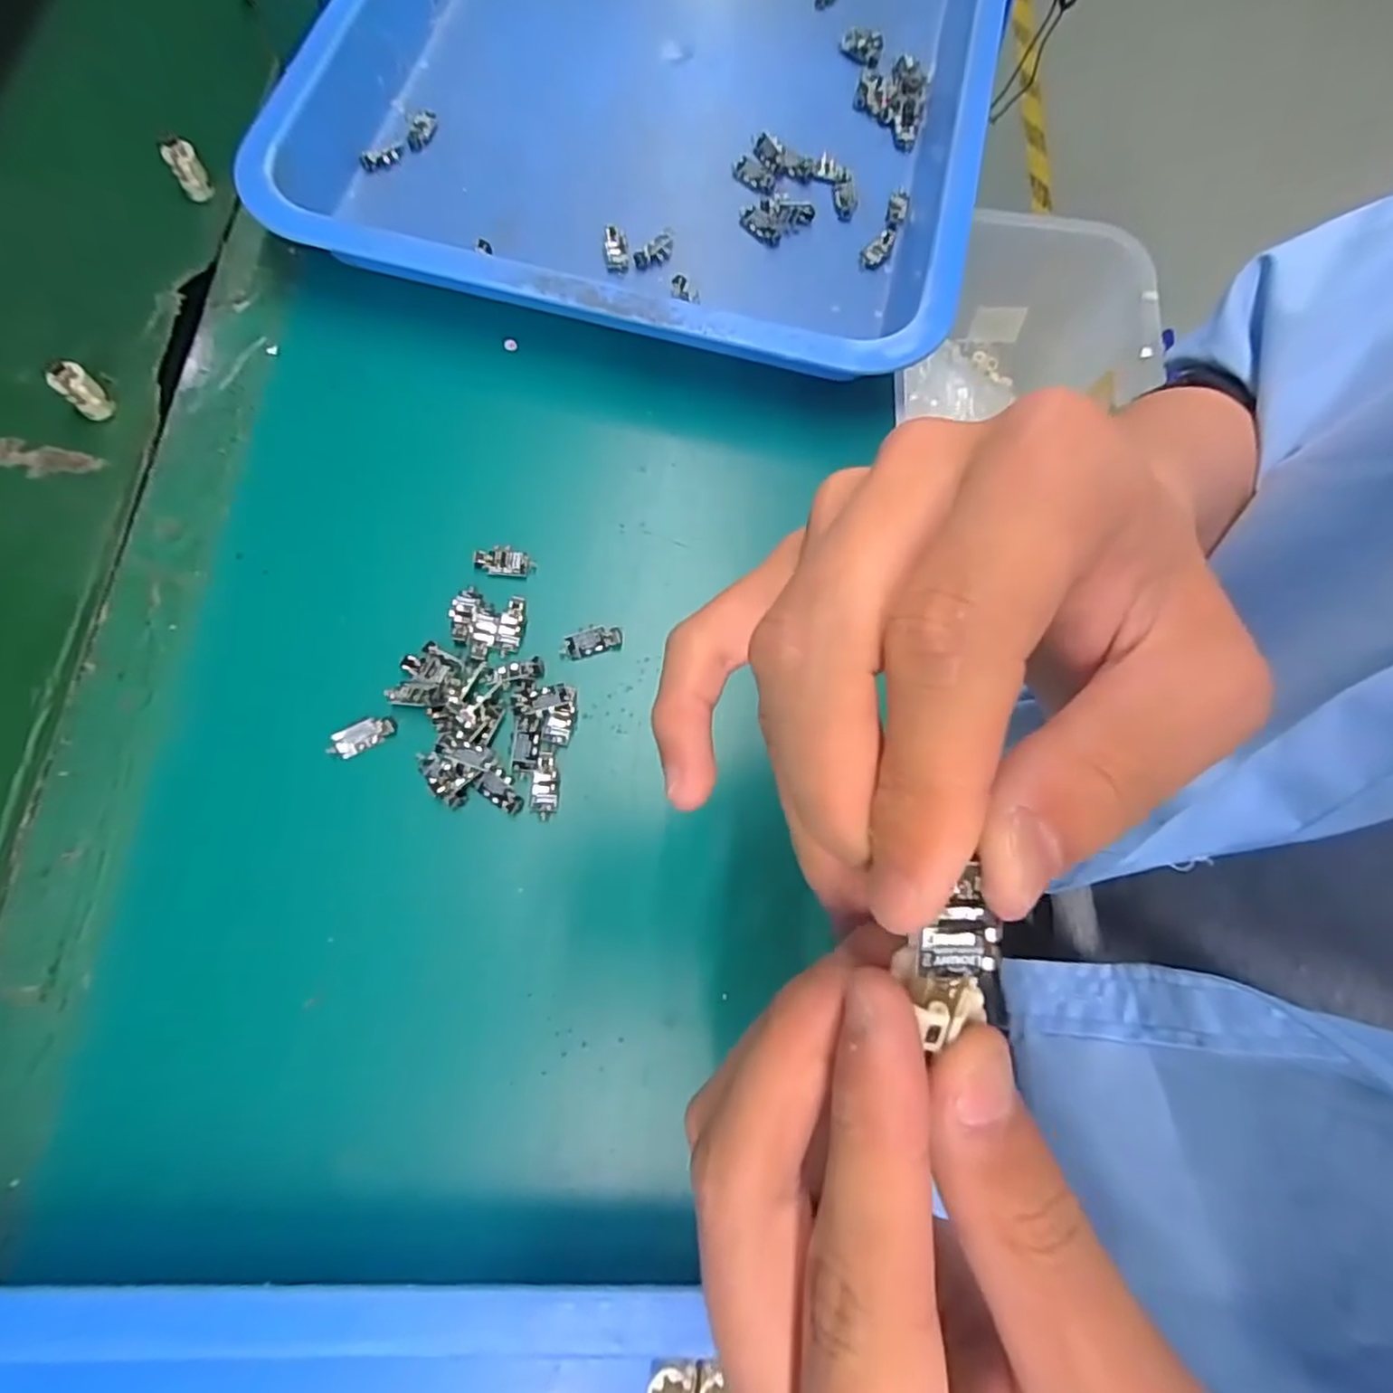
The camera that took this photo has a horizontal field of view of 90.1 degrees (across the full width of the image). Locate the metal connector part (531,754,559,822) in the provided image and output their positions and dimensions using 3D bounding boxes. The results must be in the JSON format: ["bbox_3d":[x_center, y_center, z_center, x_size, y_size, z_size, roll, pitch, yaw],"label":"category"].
[{"bbox_3d":[-0.061,0.036,0.282,0.010,0.004,0.026,1,72,-2],"label":"metal connector part"}]

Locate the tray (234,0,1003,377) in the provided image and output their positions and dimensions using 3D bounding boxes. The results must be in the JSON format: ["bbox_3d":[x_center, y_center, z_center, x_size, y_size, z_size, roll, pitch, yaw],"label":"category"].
[{"bbox_3d":[-0.014,-0.372,0.391,0.326,0.041,0.432,11,72,1],"label":"tray"}]

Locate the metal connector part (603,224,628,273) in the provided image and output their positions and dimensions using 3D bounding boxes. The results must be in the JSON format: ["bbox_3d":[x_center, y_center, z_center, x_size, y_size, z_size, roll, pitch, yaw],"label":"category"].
[{"bbox_3d":[-0.041,-0.230,0.357,0.012,0.007,0.024,-3,73,-3],"label":"metal connector part"}]

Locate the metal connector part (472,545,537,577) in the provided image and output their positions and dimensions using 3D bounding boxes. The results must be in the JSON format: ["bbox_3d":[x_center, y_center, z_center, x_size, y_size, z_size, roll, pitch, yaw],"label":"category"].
[{"bbox_3d":[-0.085,-0.060,0.309,0.026,0.004,0.013,-1,72,-3],"label":"metal connector part"}]

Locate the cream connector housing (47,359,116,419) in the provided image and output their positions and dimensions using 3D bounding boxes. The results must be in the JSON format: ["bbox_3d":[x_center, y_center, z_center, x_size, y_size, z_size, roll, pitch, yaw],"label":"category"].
[{"bbox_3d":[-0.279,-0.138,0.316,0.010,0.026,0.015,39,75,9],"label":"cream connector housing"}]

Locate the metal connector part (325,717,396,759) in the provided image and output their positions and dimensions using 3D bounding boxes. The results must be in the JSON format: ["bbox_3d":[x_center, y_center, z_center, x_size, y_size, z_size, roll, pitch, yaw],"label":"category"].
[{"bbox_3d":[-0.137,0.016,0.284,0.027,0.005,0.012,-25,75,-10],"label":"metal connector part"}]

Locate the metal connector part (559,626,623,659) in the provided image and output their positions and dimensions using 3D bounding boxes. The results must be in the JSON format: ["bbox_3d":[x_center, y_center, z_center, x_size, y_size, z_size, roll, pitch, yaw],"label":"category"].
[{"bbox_3d":[-0.046,-0.024,0.302,0.027,0.005,0.011,-13,73,-6],"label":"metal connector part"}]

